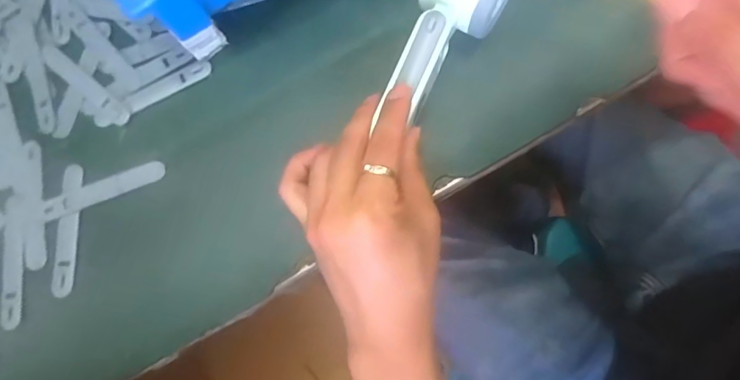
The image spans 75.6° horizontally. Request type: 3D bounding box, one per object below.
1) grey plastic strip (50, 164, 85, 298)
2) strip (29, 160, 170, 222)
[{"bbox_3d":[-0.214,0.027,0.336,0.016,0.004,0.092,-3,77,3],"label":"grey plastic strip"},{"bbox_3d":[-0.196,0.001,0.342,0.099,0.004,0.017,-21,77,-1],"label":"strip"}]

